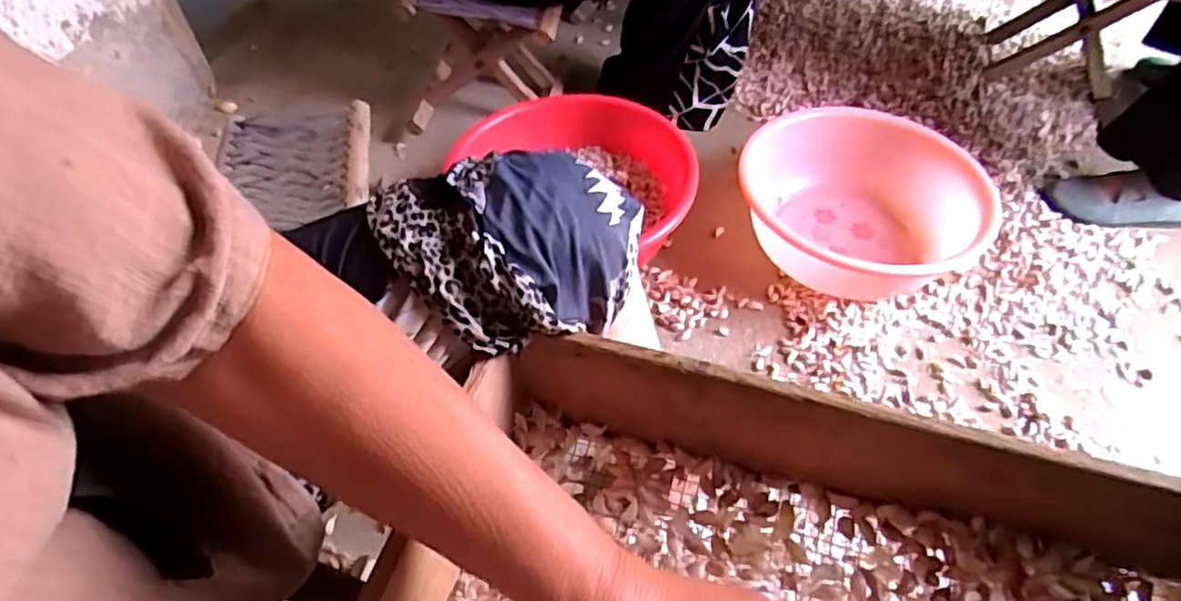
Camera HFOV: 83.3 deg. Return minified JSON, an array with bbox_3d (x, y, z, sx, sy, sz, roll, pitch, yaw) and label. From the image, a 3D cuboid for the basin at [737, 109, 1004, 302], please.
[{"bbox_3d":[0.392,-0.150,1.034,0.349,0.120,0.349,0,51,0],"label":"basin"}]

